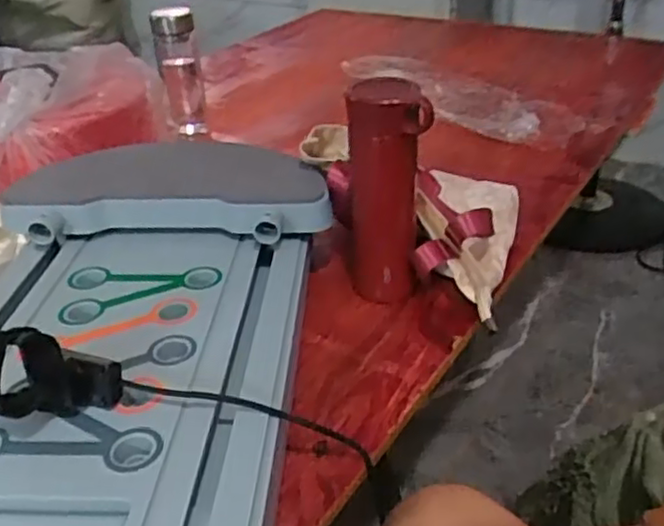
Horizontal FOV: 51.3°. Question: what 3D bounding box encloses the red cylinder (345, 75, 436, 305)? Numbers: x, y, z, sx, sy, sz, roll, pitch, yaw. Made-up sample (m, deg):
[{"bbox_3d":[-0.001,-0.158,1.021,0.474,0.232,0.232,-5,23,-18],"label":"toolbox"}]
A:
[{"bbox_3d":[0.050,-0.075,0.671,0.076,0.211,0.073,0,32,3],"label":"red cylinder"}]

